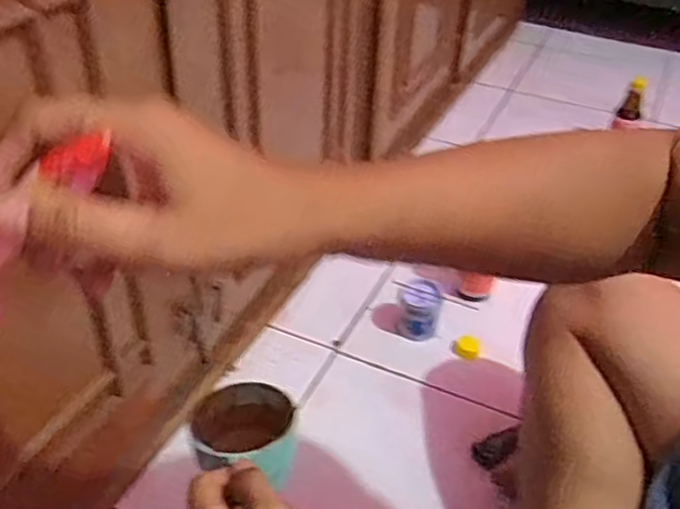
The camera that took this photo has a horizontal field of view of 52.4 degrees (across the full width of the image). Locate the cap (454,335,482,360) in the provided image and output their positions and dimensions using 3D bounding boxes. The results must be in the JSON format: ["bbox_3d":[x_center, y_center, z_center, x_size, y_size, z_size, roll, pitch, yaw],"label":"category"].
[{"bbox_3d":[0.166,0.121,0.901,0.031,0.014,0.027,18,41,19],"label":"cap"}]

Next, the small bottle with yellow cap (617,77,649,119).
[{"bbox_3d":[0.562,-0.297,1.320,0.043,0.070,0.039,18,41,19],"label":"small bottle with yellow cap"}]

